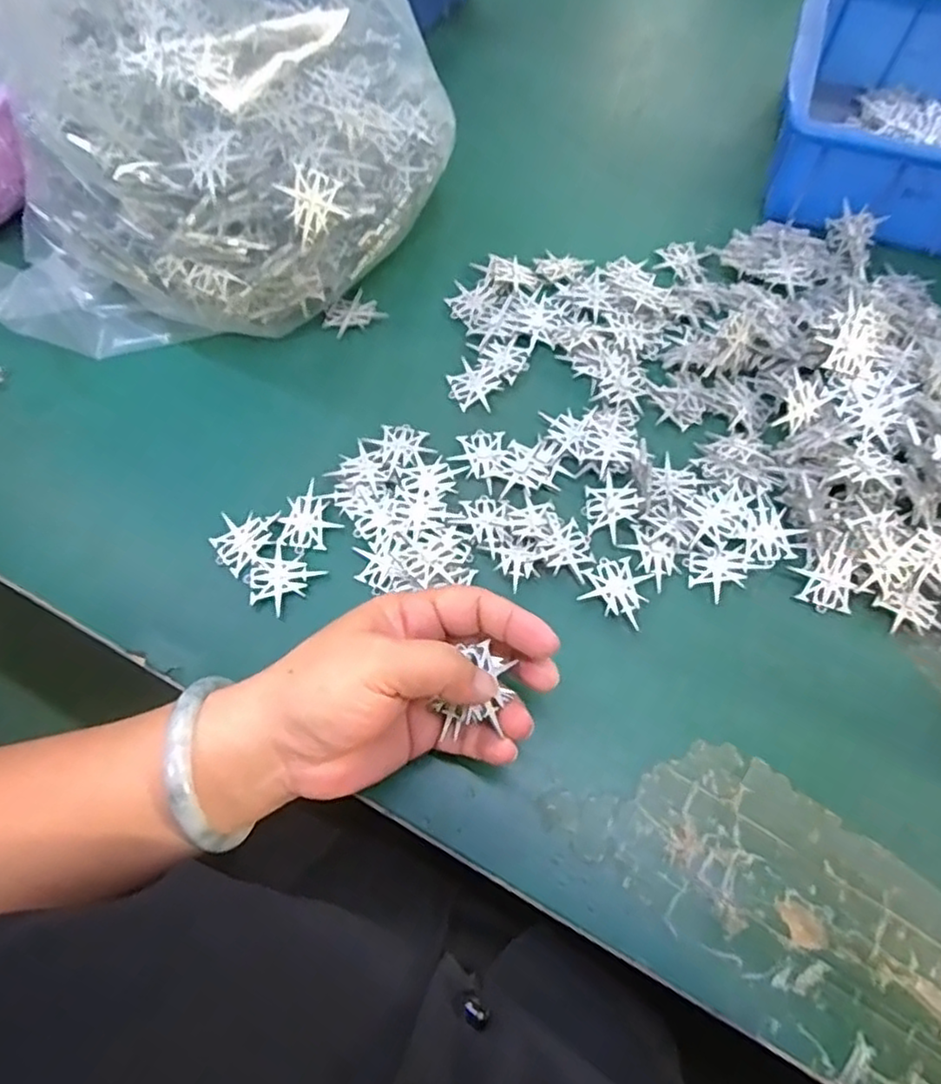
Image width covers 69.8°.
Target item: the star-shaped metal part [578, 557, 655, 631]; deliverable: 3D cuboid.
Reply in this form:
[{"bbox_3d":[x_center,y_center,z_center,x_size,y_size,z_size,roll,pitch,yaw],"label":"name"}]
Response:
[{"bbox_3d":[0.076,0.024,0.351,0.032,0.004,0.033,17,69,8],"label":"star-shaped metal part"}]

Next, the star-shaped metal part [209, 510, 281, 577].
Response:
[{"bbox_3d":[-0.122,0.001,0.362,0.031,0.004,0.034,6,68,3],"label":"star-shaped metal part"}]

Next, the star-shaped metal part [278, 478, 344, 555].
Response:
[{"bbox_3d":[-0.087,-0.011,0.368,0.031,0.005,0.036,29,71,12],"label":"star-shaped metal part"}]

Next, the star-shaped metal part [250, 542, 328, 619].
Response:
[{"bbox_3d":[-0.101,0.020,0.354,0.030,0.004,0.033,38,69,6],"label":"star-shaped metal part"}]

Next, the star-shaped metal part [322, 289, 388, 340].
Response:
[{"bbox_3d":[-0.077,-0.145,0.429,0.036,0.007,0.029,-33,71,-12],"label":"star-shaped metal part"}]

